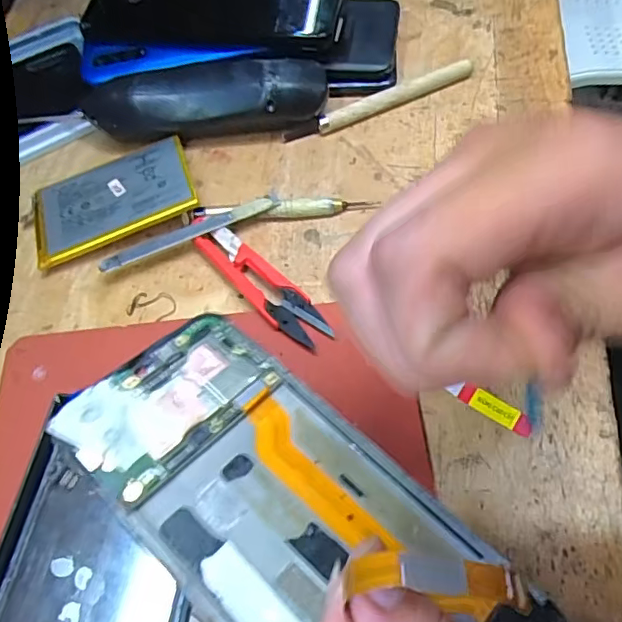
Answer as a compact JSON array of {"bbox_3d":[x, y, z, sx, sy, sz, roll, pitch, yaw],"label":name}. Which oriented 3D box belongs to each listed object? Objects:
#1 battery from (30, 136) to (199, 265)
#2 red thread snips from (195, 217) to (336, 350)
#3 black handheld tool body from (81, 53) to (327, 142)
[{"bbox_3d":[-0.113,-0.065,0.320,0.090,0.004,0.062,-21,56,-1],"label":"battery"},{"bbox_3d":[-0.030,-0.015,0.293,0.022,0.012,0.100,-42,67,-18],"label":"red thread snips"},{"bbox_3d":[-0.065,-0.127,0.340,0.142,0.038,0.037,-4,61,1],"label":"black handheld tool body"}]

